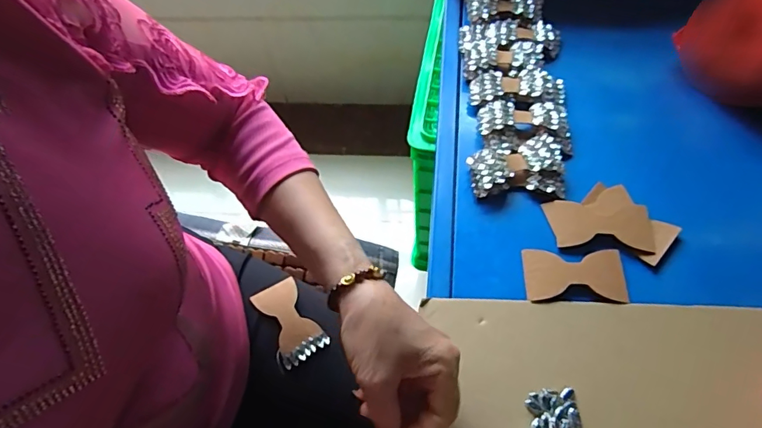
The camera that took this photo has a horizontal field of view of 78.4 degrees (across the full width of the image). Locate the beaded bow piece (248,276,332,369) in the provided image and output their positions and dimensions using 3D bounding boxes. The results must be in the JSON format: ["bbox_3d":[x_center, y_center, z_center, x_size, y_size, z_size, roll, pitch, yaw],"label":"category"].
[{"bbox_3d":[-0.093,0.107,0.470,0.047,0.011,0.083,-31,61,-14],"label":"beaded bow piece"}]

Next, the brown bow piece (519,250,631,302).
[{"bbox_3d":[0.166,0.052,0.400,0.082,0.006,0.046,0,61,4],"label":"brown bow piece"}]

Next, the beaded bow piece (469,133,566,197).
[{"bbox_3d":[0.132,-0.044,0.455,0.085,0.025,0.057,-1,56,5],"label":"beaded bow piece"}]

